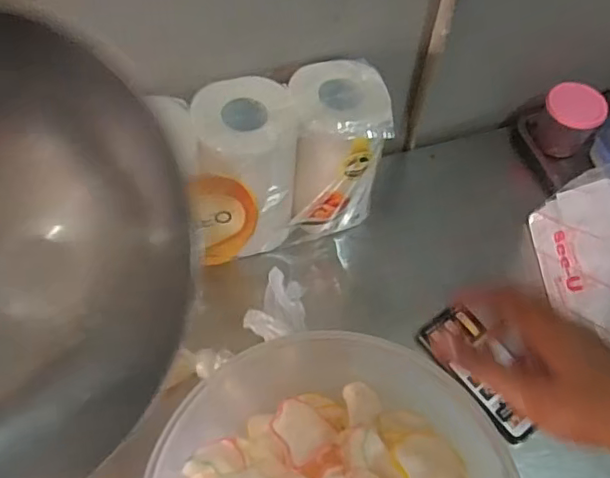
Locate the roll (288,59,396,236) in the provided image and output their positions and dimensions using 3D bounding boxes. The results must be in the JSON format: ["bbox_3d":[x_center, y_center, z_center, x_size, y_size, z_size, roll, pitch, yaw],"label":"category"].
[{"bbox_3d":[0.034,-0.099,0.708,0.100,0.209,0.107,1,58,-2],"label":"roll"}]

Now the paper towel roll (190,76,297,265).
[{"bbox_3d":[-0.070,-0.071,0.681,0.117,0.187,0.127,-5,58,-6],"label":"paper towel roll"}]

